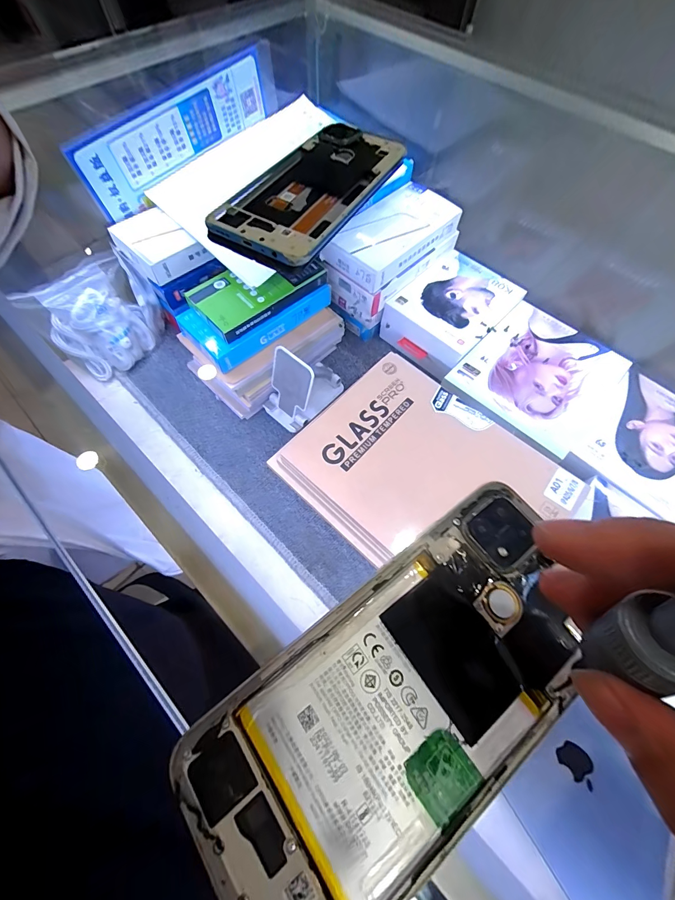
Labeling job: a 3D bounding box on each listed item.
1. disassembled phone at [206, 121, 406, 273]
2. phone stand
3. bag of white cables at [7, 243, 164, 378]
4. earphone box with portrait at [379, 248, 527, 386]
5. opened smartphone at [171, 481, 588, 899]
[{"bbox_3d":[-0.017,-0.187,0.241,0.078,0.012,0.160,27,67,10],"label":"disassembled phone"},{"bbox_3d":[-0.048,-0.093,0.455,0.063,0.098,0.106,40,70,15],"label":"phone stand"},{"bbox_3d":[-0.327,-0.198,0.487,0.157,0.132,0.075,-39,41,-7],"label":"bag of white cables"},{"bbox_3d":[0.171,-0.209,0.518,0.186,0.057,0.137,-42,73,-18],"label":"earphone box with portrait"},{"bbox_3d":[0.028,0.083,0.118,0.155,0.005,0.074,-34,71,-16],"label":"opened smartphone"}]

